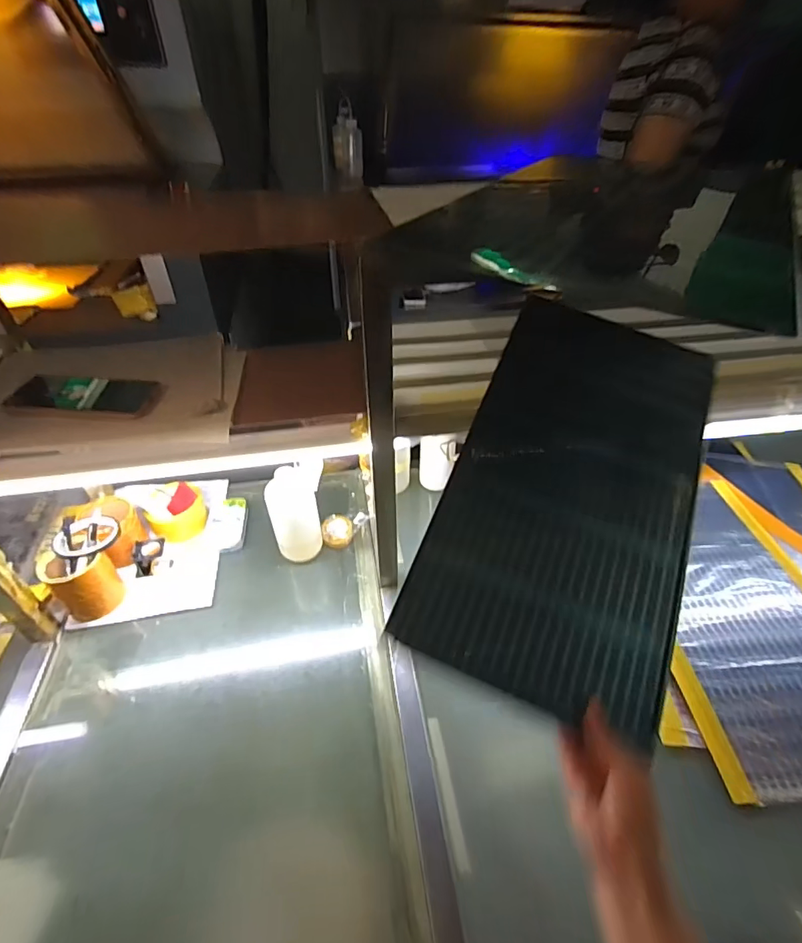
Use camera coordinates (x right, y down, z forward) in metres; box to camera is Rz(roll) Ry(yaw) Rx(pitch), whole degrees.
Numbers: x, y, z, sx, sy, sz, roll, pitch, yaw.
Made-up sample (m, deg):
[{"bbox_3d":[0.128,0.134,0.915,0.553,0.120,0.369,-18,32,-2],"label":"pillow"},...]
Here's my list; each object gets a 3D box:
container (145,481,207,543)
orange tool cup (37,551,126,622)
[{"bbox_3d":[-0.396,0.074,0.837,0.101,0.060,0.108,-1,42,1],"label":"container"},{"bbox_3d":[-0.479,0.165,0.718,0.088,0.096,0.086,-1,42,1],"label":"orange tool cup"}]

